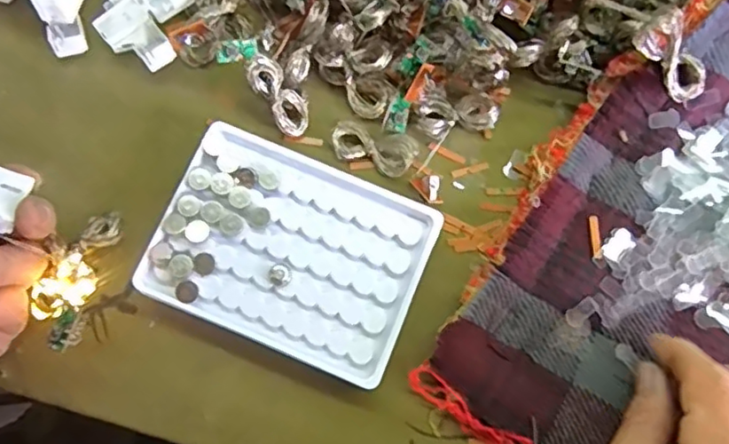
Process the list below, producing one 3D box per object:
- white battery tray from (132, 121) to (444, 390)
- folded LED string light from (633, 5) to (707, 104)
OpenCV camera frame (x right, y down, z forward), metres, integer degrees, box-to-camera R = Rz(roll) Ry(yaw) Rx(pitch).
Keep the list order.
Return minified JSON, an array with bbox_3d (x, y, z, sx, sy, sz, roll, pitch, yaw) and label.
[{"bbox_3d":[-0.036,0.016,0.317,0.128,0.024,0.096,23,78,4],"label":"white battery tray"},{"bbox_3d":[0.154,-0.081,0.308,0.021,0.014,0.049,-49,115,-10],"label":"folded LED string light"}]

